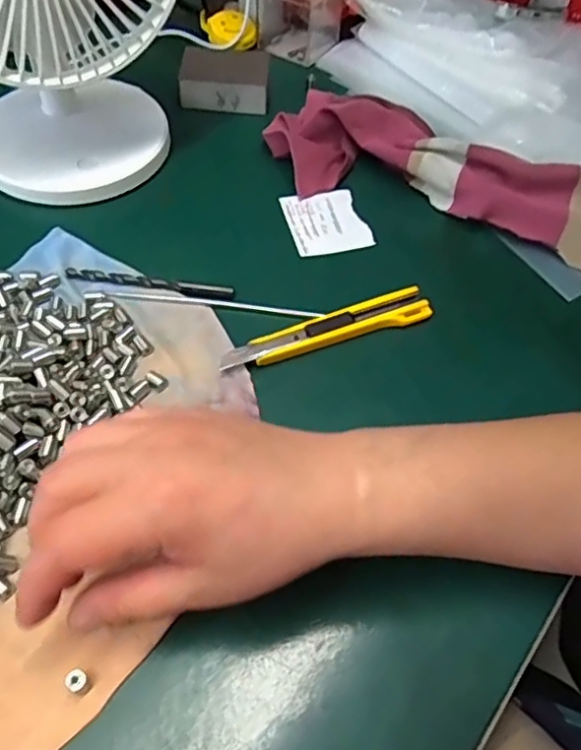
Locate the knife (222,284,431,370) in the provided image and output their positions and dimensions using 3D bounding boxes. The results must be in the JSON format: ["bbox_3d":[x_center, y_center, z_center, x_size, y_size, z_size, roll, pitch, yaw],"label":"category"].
[{"bbox_3d":[0.022,-0.025,0.366,0.129,0.013,0.021,-18,58,-16],"label":"knife"}]

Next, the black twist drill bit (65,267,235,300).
[{"bbox_3d":[-0.086,-0.057,0.382,0.102,0.006,0.008,9,55,2],"label":"black twist drill bit"}]

